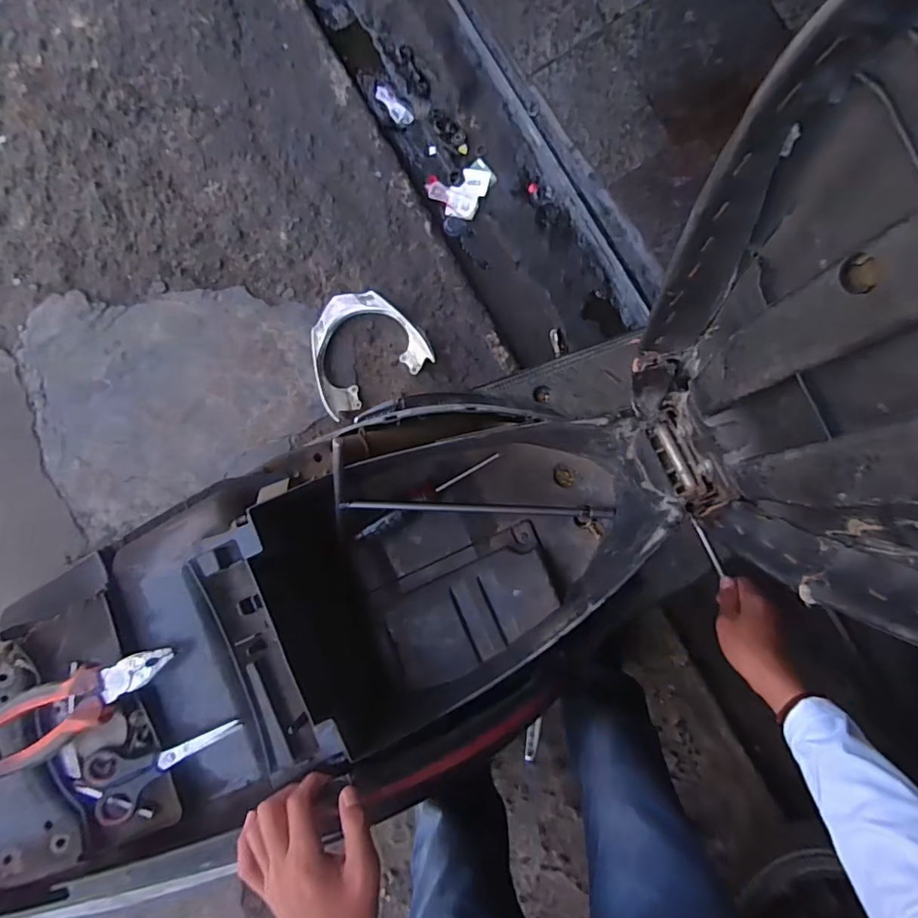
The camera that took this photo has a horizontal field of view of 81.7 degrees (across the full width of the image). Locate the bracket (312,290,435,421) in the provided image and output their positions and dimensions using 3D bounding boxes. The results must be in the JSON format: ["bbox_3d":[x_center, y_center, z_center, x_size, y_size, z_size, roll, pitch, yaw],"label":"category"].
[{"bbox_3d":[-0.226,-0.259,1.203,0.271,0.052,0.253,-32,86,7],"label":"bracket"}]

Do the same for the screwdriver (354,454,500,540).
[{"bbox_3d":[-0.036,0.040,0.594,0.178,0.020,0.018,-30,86,-5],"label":"screwdriver"}]

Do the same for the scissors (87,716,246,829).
[{"bbox_3d":[-0.256,0.259,0.456,0.137,0.015,0.058,-26,78,-2],"label":"scissors"}]

